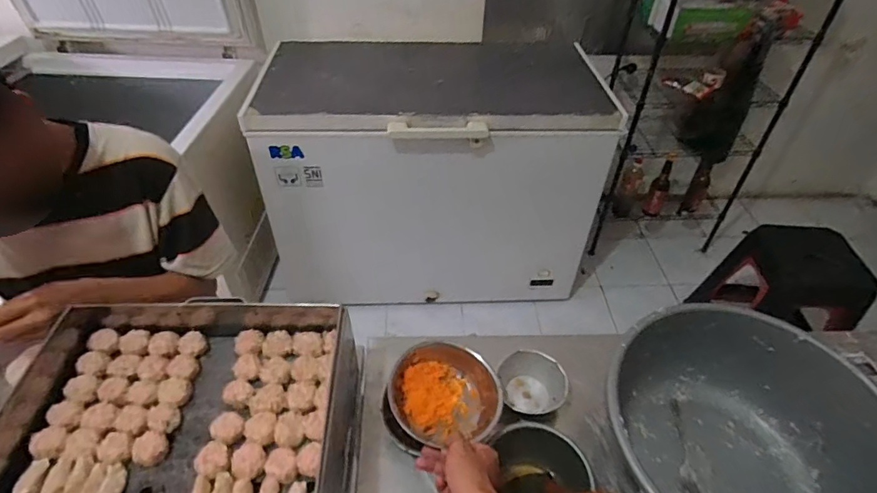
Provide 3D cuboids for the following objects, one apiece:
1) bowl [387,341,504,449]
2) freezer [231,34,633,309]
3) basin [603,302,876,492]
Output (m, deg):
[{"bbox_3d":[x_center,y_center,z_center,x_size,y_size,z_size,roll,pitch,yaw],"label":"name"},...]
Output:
[{"bbox_3d":[0.006,0.210,0.694,0.152,0.054,0.156,3,46,-4],"label":"bowl"},{"bbox_3d":[0.005,-0.278,1.777,1.177,0.819,0.587,-1,44,-3],"label":"freezer"},{"bbox_3d":[0.396,0.280,0.659,0.355,0.193,0.340,1,44,-1],"label":"basin"}]

